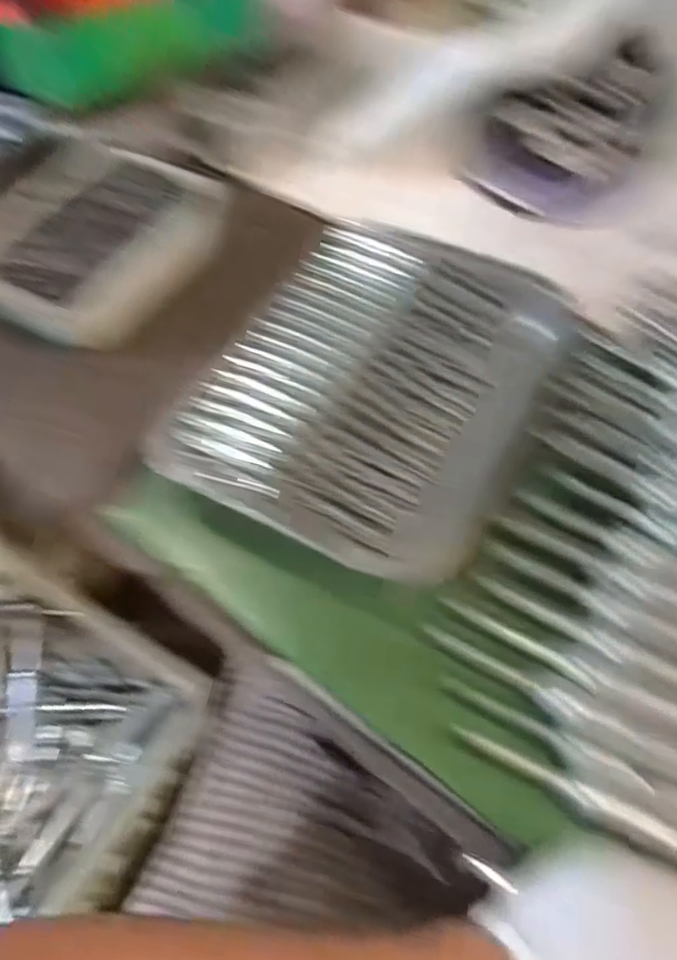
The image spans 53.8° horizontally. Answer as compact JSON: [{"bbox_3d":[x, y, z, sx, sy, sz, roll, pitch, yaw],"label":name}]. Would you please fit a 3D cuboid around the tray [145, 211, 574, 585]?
[{"bbox_3d":[0.026,-0.063,0.433,0.191,0.035,0.253,25,64,17],"label":"tray"}]

